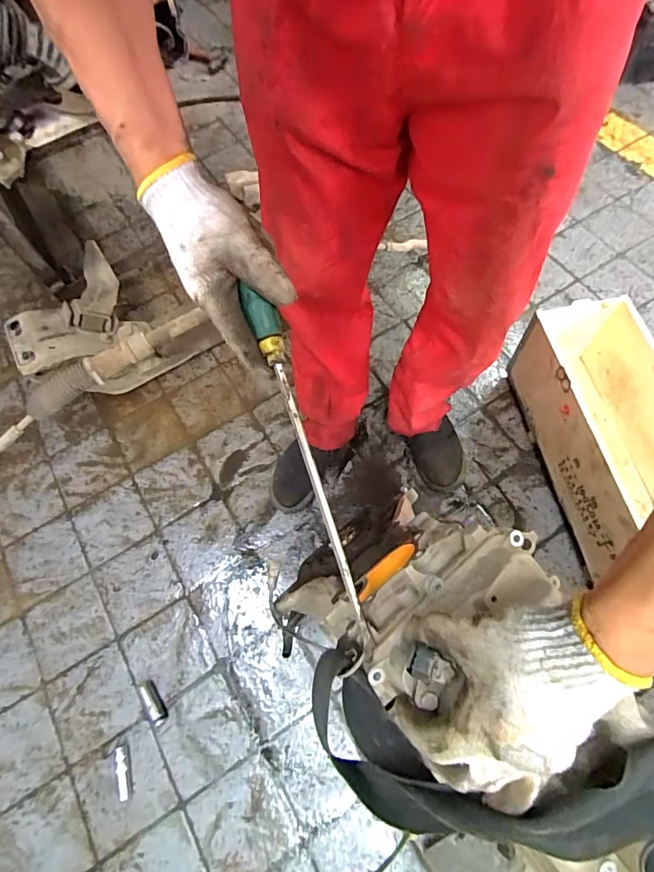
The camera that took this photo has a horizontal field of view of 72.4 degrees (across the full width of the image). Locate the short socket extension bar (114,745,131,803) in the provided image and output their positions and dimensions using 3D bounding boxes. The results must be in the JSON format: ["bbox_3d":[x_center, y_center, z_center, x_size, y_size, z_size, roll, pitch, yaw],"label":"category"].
[{"bbox_3d":[-0.358,0.593,0.785,0.022,0.019,0.082,-15,65,-4],"label":"short socket extension bar"}]

